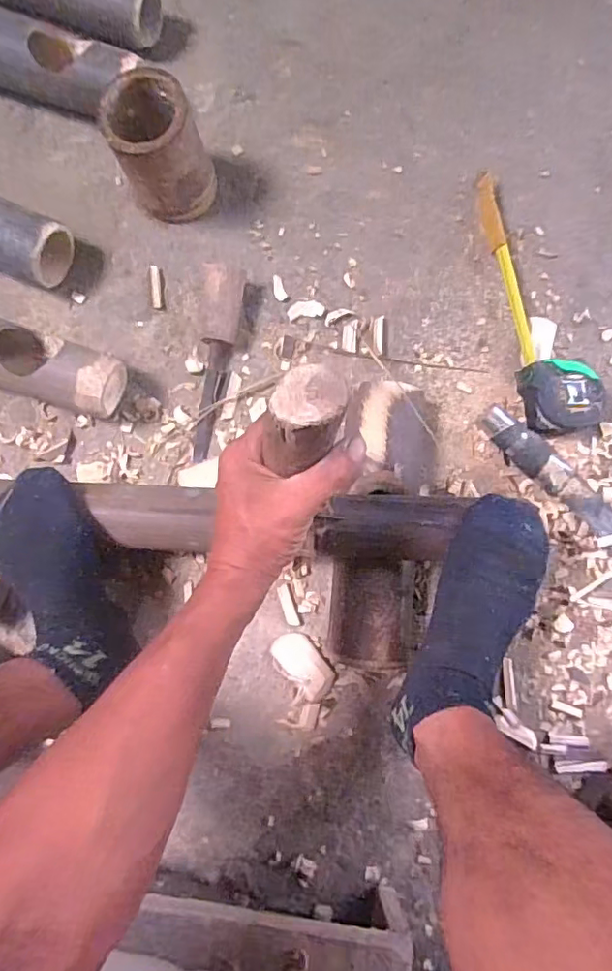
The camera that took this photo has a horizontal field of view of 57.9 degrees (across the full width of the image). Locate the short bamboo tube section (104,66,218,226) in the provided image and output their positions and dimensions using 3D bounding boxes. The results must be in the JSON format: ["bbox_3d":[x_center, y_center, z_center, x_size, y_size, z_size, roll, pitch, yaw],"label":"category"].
[{"bbox_3d":[-0.146,-0.339,0.571,0.095,0.121,0.089,-22,84,-4],"label":"short bamboo tube section"}]

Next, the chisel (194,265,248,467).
[{"bbox_3d":[-0.098,-0.129,0.592,0.038,0.032,0.201,9,97,5],"label":"chisel"}]

